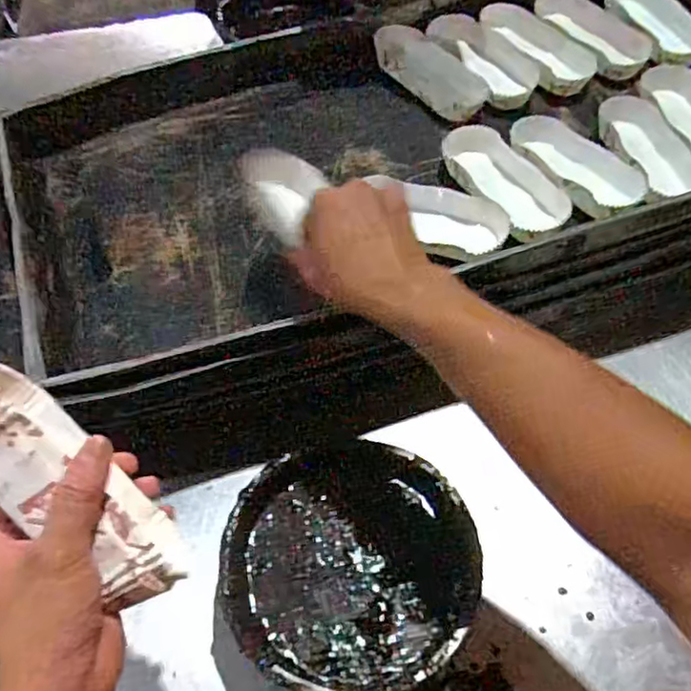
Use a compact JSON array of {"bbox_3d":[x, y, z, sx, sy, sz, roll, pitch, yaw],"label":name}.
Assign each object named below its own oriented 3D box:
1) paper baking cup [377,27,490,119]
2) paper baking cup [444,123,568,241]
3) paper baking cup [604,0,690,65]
[{"bbox_3d":[0.099,-0.310,0.720,0.075,0.031,0.149,-32,61,-20],"label":"paper baking cup"},{"bbox_3d":[0.157,-0.163,0.626,0.067,0.026,0.148,-23,58,-15],"label":"paper baking cup"},{"bbox_3d":[0.369,-0.392,0.763,0.054,0.037,0.143,-21,57,-14],"label":"paper baking cup"}]

